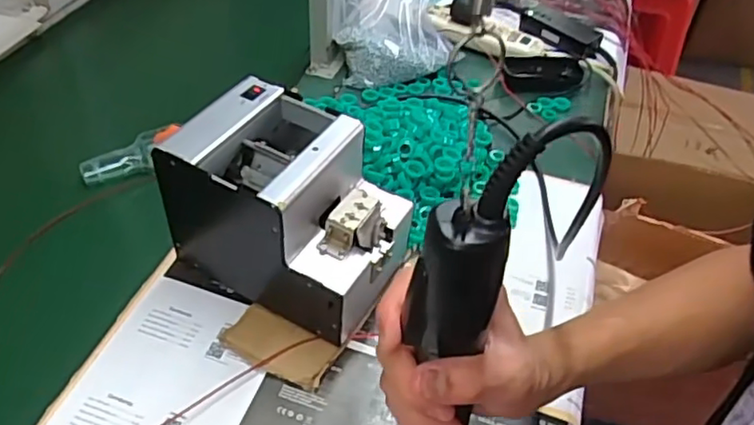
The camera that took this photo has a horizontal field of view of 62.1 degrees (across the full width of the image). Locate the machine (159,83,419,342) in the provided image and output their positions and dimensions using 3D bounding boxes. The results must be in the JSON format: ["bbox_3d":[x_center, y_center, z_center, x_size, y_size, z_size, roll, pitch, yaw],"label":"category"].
[{"bbox_3d":[-0.075,-0.003,0.558,0.182,0.150,0.125,24,48,19],"label":"machine"}]

